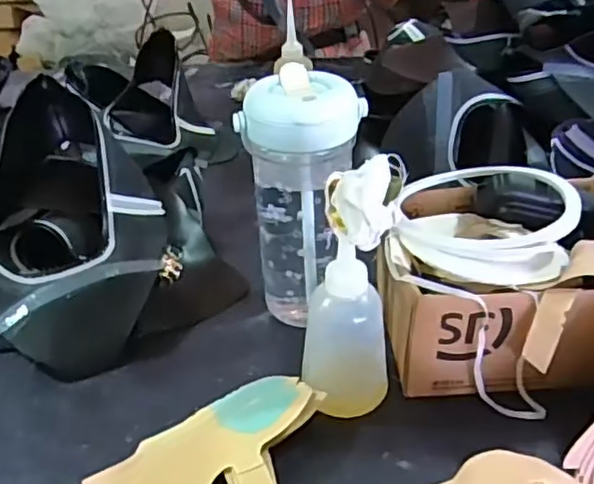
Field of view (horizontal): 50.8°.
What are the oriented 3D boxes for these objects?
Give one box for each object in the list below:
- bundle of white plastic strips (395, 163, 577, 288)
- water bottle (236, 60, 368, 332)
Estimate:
[{"bbox_3d":[0.142,-0.022,0.493,0.145,0.056,0.138,4,35,8],"label":"bundle of white plastic strips"},{"bbox_3d":[0.005,-0.029,0.528,0.075,0.211,0.082,23,42,31],"label":"water bottle"}]

